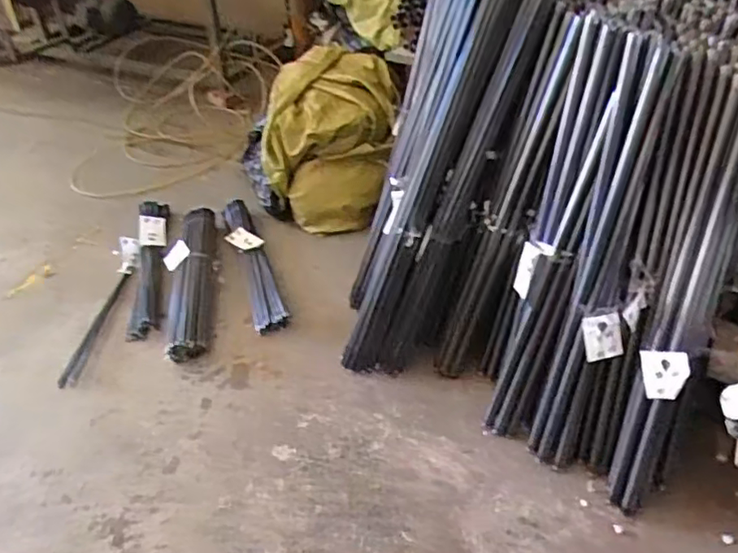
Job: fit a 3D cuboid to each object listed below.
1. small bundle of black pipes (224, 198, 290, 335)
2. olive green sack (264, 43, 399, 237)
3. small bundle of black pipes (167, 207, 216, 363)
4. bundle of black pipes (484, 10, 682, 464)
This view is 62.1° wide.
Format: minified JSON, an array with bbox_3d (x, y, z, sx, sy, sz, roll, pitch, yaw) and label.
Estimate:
[{"bbox_3d":[-0.350,-0.054,1.810,0.100,0.062,0.548,-15,45,-16],"label":"small bundle of black pipes"},{"bbox_3d":[-0.115,-0.429,1.935,0.389,0.364,0.482,4,41,6],"label":"olive green sack"},{"bbox_3d":[-0.496,-0.006,1.738,0.116,0.080,0.583,-4,43,-4],"label":"small bundle of black pipes"},{"bbox_3d":[0.402,-0.041,1.204,0.184,0.864,0.114,14,20,14],"label":"bundle of black pipes"}]

